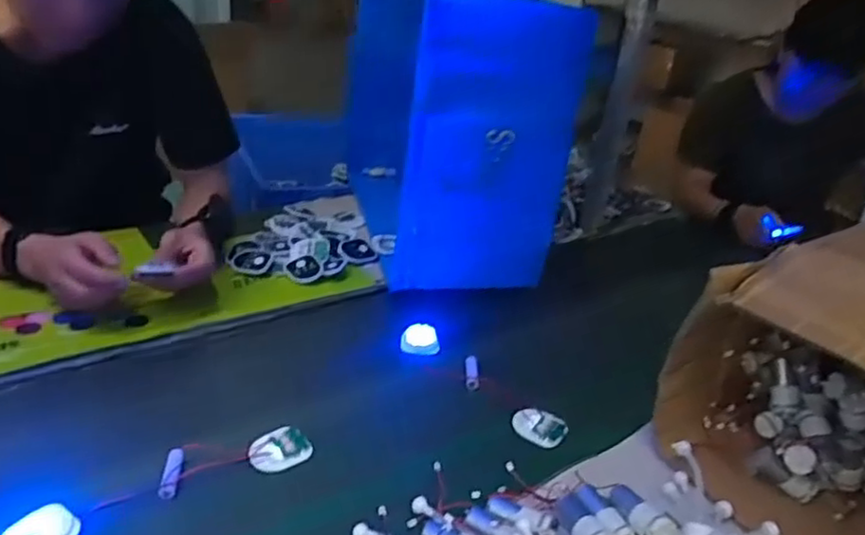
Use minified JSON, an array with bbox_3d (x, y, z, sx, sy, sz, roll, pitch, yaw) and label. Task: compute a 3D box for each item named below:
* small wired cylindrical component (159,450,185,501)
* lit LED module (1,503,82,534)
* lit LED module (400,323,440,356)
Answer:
[{"bbox_3d":[-0.244,0.193,0.636,0.016,0.012,0.053,3,29,-12],"label":"small wired cylindrical component"},{"bbox_3d":[-0.328,0.221,0.562,0.058,0.012,0.052,-19,40,-41],"label":"lit LED module"},{"bbox_3d":[-0.017,0.092,0.884,0.048,0.009,0.063,4,29,-10],"label":"lit LED module"}]

